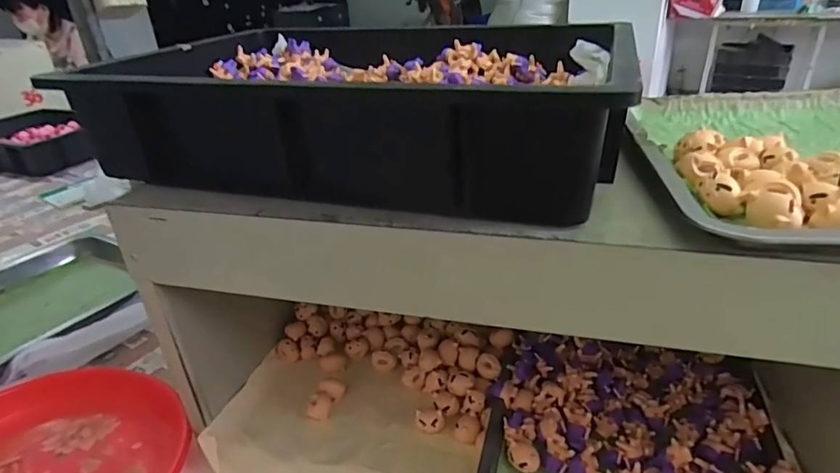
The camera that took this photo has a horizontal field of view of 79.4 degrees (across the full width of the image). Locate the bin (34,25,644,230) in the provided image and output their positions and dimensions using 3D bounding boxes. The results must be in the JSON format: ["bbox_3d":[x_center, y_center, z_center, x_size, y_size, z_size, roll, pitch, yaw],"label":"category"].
[{"bbox_3d":[-0.047,-0.135,0.466,0.425,0.085,0.294,8,31,17],"label":"bin"}]

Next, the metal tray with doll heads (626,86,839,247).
[{"bbox_3d":[0.310,-0.063,0.383,0.270,0.035,0.314,4,30,10],"label":"metal tray with doll heads"}]

